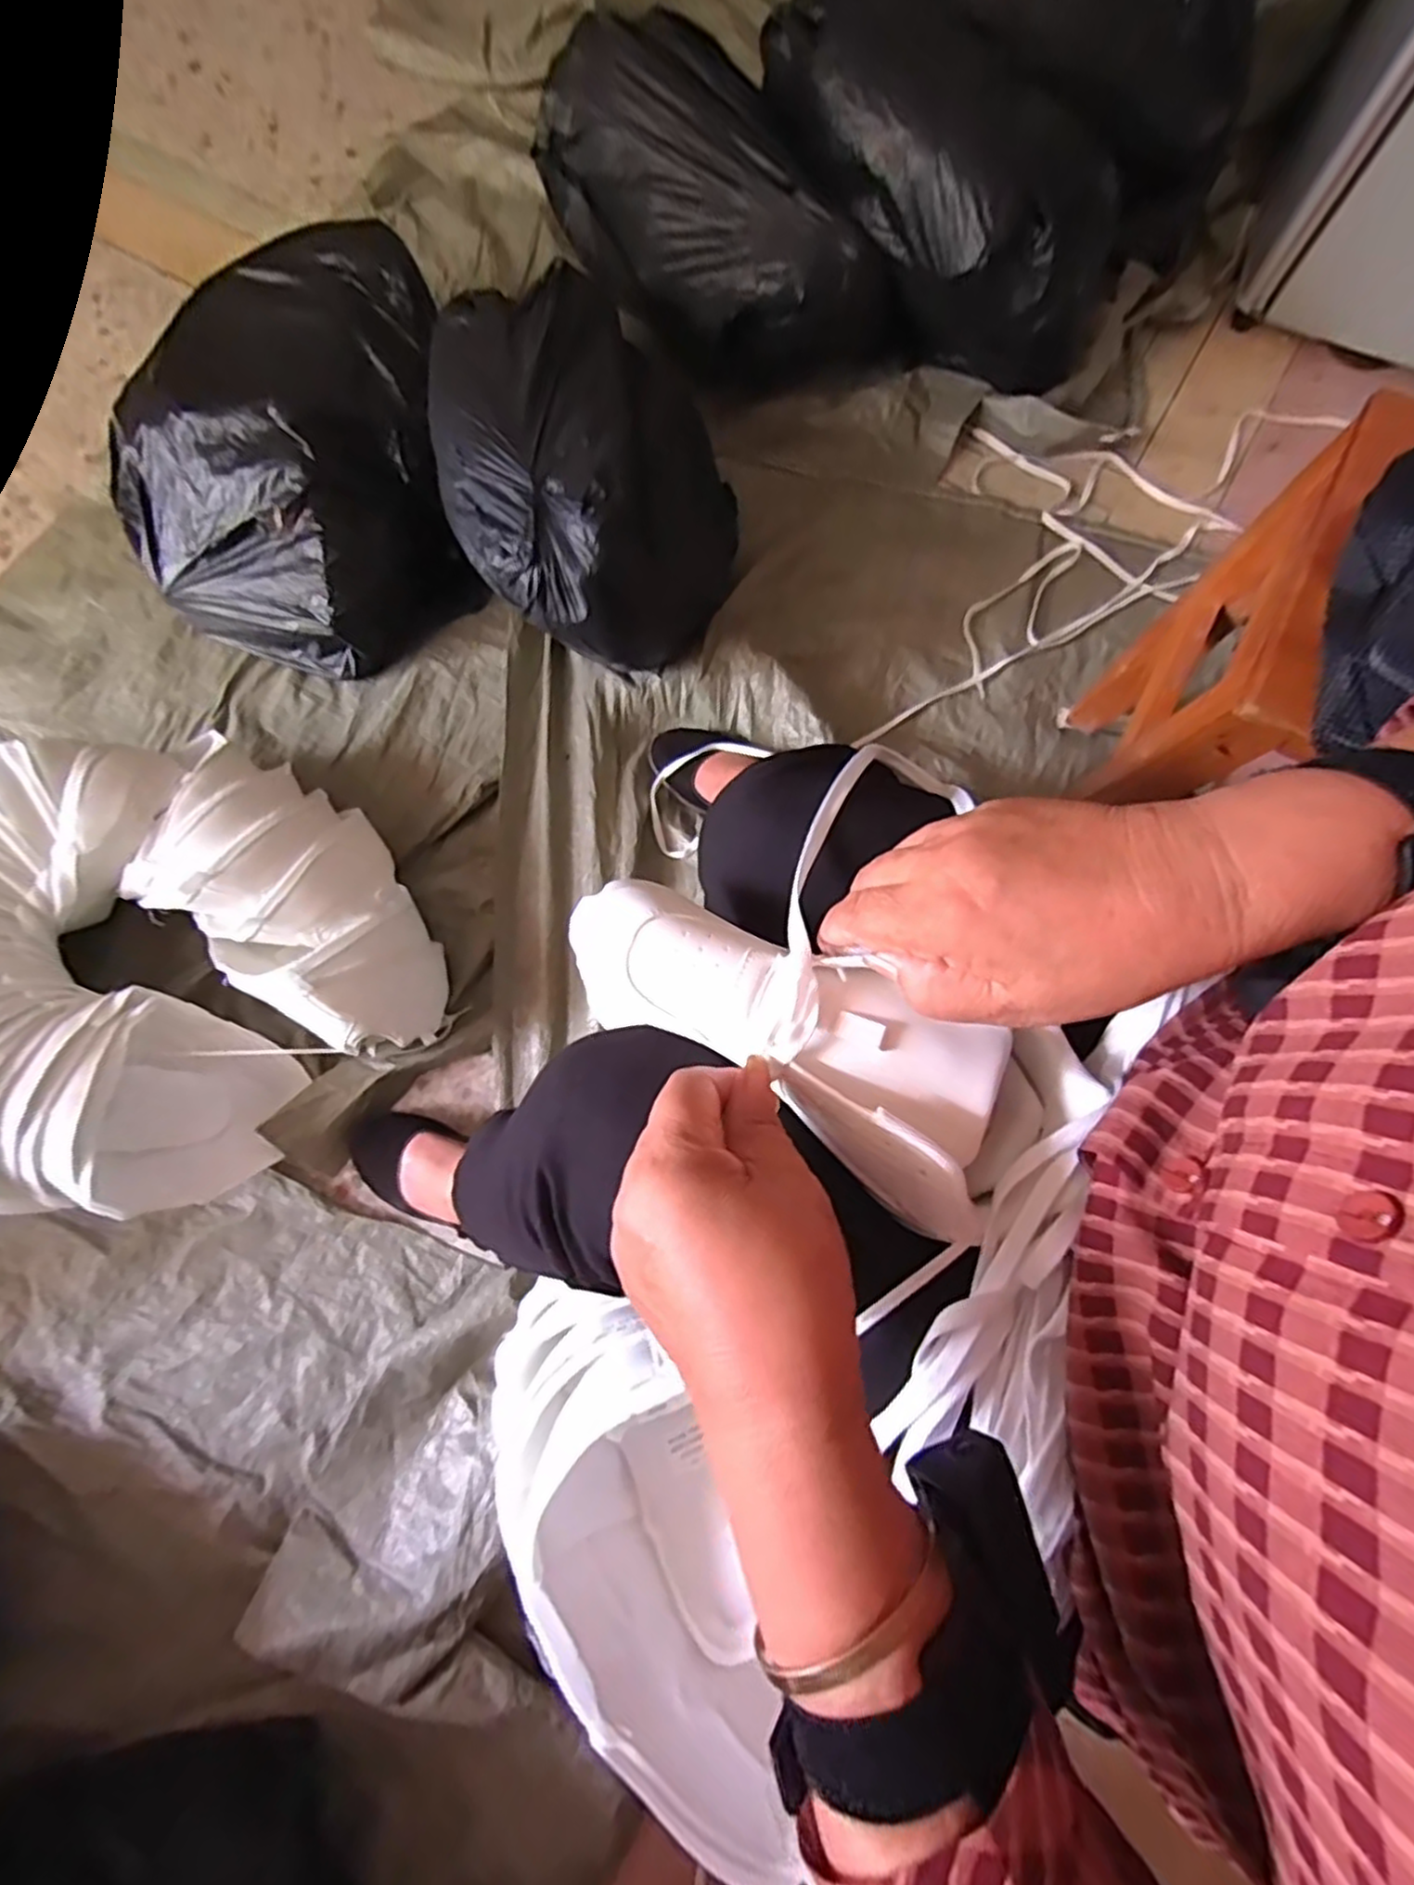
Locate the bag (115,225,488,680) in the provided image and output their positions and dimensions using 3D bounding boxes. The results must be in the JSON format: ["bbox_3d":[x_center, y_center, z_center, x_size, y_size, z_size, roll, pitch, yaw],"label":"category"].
[{"bbox_3d":[-0.462,-0.544,0.824,0.347,0.192,0.404,-14,79,-4],"label":"bag"}]

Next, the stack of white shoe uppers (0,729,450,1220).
[{"bbox_3d":[-0.552,0.010,0.732,0.464,0.161,0.456,-38,81,-8],"label":"stack of white shoe uppers"}]

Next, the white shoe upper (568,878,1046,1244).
[{"bbox_3d":[0.038,0.039,0.322,0.221,0.069,0.082,30,79,8],"label":"white shoe upper"}]

